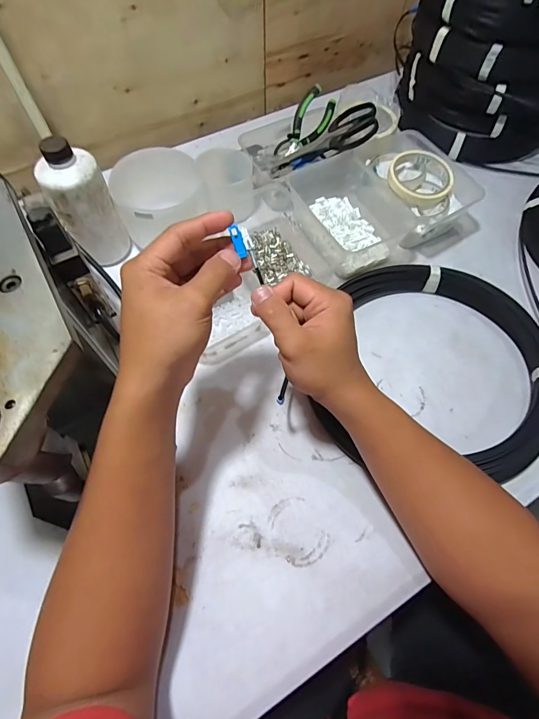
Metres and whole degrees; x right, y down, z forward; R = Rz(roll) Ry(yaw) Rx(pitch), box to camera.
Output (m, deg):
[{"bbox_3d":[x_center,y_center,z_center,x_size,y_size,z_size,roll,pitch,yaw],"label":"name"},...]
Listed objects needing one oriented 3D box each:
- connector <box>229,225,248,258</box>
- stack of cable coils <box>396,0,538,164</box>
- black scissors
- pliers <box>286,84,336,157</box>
[{"bbox_3d":[-0.025,-0.093,0.288,0.008,0.004,0.024,-23,105,-11],"label":"connector"},{"bbox_3d":[0.373,-0.495,0.615,0.262,0.213,0.256,-34,67,-17],"label":"stack of cable coils"},{"bbox_3d":[0.081,-0.335,0.567,0.170,0.022,0.060,-11,64,31],"label":"black scissors"},{"bbox_3d":[0.062,-0.377,0.588,0.056,0.018,0.105,28,107,-29],"label":"pliers"}]

